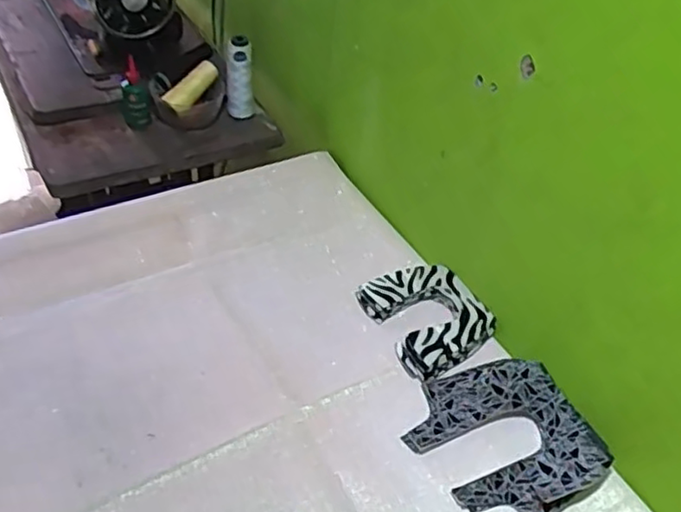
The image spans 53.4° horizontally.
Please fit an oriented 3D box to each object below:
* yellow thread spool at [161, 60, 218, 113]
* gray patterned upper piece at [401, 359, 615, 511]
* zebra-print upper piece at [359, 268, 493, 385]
[{"bbox_3d":[-0.250,-0.285,1.142,0.033,0.039,0.116,27,62,19],"label":"yellow thread spool"},{"bbox_3d":[0.178,0.198,0.744,0.188,0.033,0.183,-12,47,-20],"label":"gray patterned upper piece"},{"bbox_3d":[0.113,0.074,0.861,0.133,0.025,0.157,-16,48,-24],"label":"zebra-print upper piece"}]

